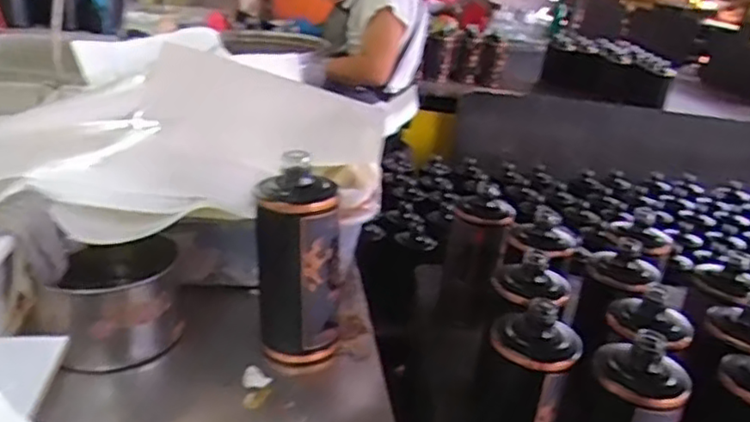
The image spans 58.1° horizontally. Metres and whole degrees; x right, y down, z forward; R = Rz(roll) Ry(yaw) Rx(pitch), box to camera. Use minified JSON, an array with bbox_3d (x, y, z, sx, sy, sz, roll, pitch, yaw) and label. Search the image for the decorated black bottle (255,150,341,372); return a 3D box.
[{"bbox_3d":[-0.074,0.048,0.642,0.075,0.183,0.079,-14,30,-43],"label":"decorated black bottle"}]

